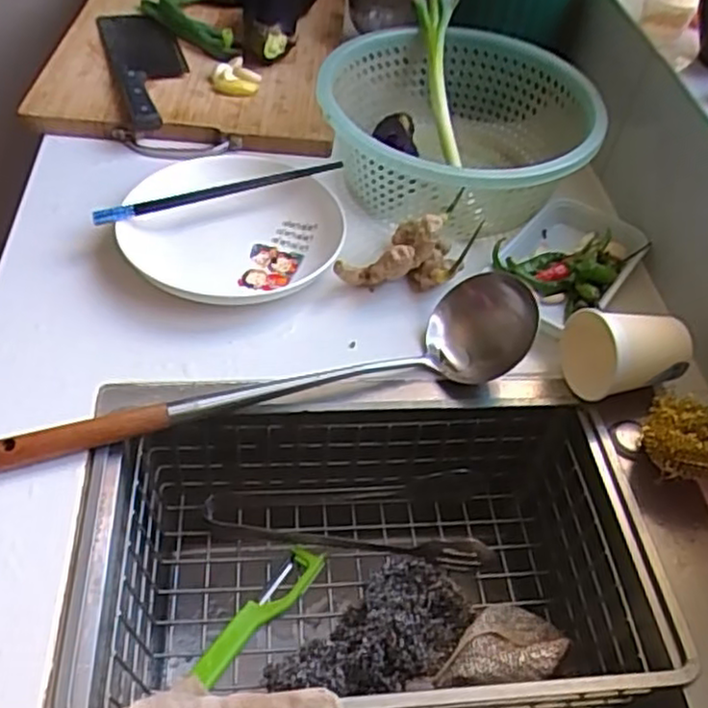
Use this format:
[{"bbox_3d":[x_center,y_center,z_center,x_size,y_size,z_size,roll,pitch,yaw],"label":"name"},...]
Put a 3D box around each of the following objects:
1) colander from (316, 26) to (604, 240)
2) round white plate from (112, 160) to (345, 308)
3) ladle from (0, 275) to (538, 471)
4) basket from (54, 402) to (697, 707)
[{"bbox_3d":[0.107,-0.226,0.726,0.264,0.095,0.268,3,47,-4],"label":"colander"},{"bbox_3d":[-0.109,-0.123,0.658,0.192,0.028,0.193,3,47,-4],"label":"round white plate"},{"bbox_3d":[-0.049,0.022,0.518,0.405,0.059,0.087,-16,51,-20],"label":"ladle"},{"bbox_3d":[0.010,0.154,0.521,0.381,0.114,0.227,-1,47,-9],"label":"basket"}]

